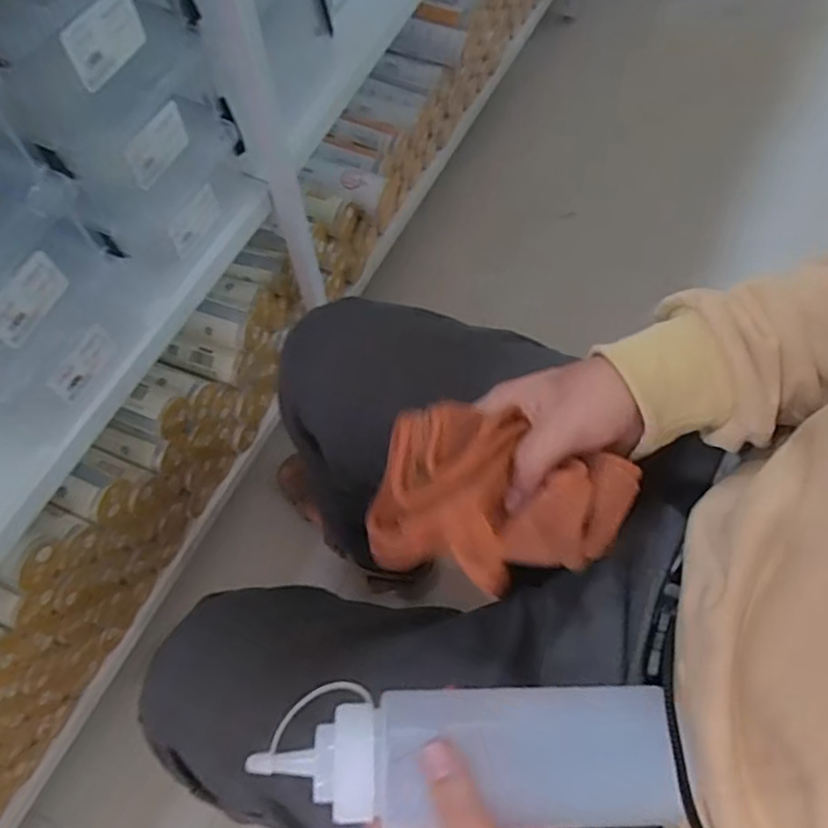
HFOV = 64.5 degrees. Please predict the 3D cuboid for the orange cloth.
[{"bbox_3d":[0.043,0.044,0.326,0.124,0.098,0.101,21,67,10],"label":"orange cloth"}]

